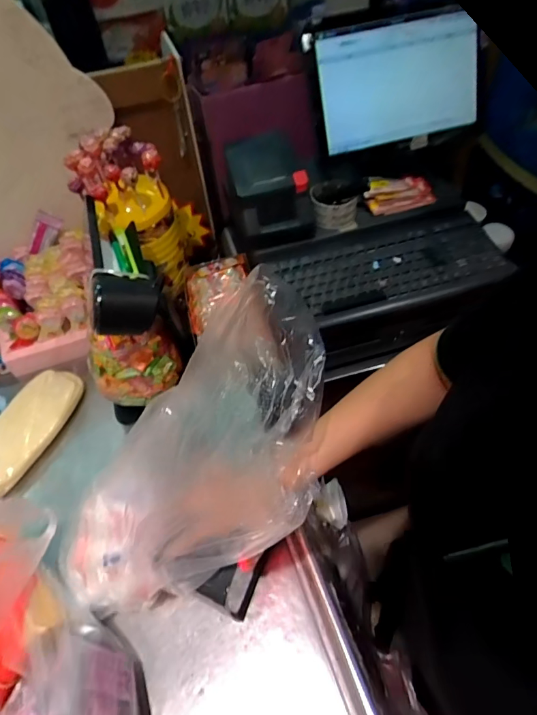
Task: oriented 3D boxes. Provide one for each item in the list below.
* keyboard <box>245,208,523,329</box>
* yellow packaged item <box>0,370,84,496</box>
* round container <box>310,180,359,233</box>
[{"bbox_3d":[0.192,-0.156,0.741,0.371,0.040,0.167,-14,52,-6],"label":"keyboard"},{"bbox_3d":[-0.406,0.121,0.725,0.097,0.026,0.236,16,55,17],"label":"yellow packaged item"},{"bbox_3d":[0.113,-0.268,0.774,0.081,0.053,0.084,-2,52,3],"label":"round container"}]

